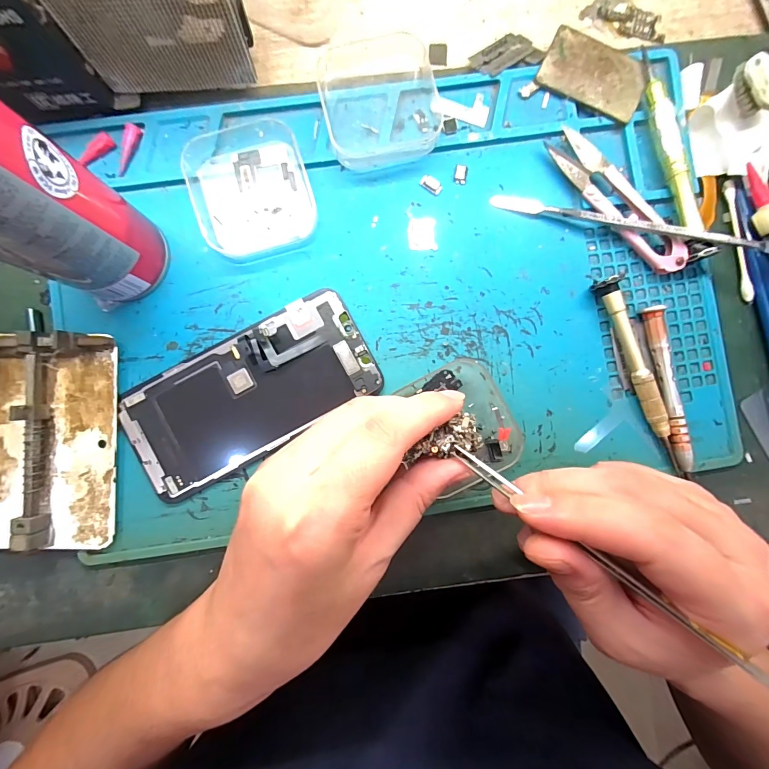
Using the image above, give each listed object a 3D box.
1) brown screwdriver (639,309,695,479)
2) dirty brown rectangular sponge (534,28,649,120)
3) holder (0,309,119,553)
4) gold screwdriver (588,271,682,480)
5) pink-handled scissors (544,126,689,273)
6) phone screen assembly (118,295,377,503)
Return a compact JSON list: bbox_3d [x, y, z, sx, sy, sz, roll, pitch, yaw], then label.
[{"bbox_3d":[0.160,0.004,0.208,0.008,0.011,0.096,-11,89,-2],"label":"brown screwdriver"},{"bbox_3d":[0.121,-0.179,0.213,0.059,0.007,0.034,25,88,-1],"label":"dirty brown rectangular sponge"},{"bbox_3d":[-0.186,0.028,0.195,0.078,0.018,0.119,1,88,-2],"label":"holder"},{"bbox_3d":[0.143,-0.005,0.207,0.012,0.012,0.113,-19,89,-2],"label":"gold screwdriver"},{"bbox_3d":[0.134,-0.104,0.210,0.022,0.010,0.099,-42,90,-2],"label":"pink-handled scissors"},{"bbox_3d":[-0.074,0.005,0.205,0.138,0.007,0.065,-29,89,-2],"label":"phone screen assembly"}]

